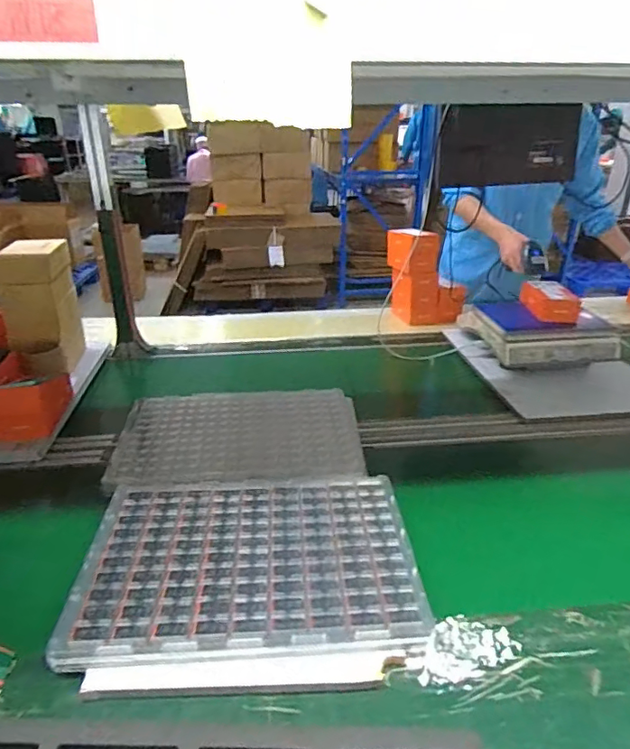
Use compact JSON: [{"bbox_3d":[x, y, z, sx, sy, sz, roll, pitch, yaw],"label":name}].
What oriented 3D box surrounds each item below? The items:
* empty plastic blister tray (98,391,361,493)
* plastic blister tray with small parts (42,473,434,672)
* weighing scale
[{"bbox_3d":[-0.149,0.112,1.036,0.465,0.015,0.337,-2,26,-3],"label":"empty plastic blister tray"},{"bbox_3d":[-0.093,0.254,0.746,0.449,0.022,0.306,-3,24,-3],"label":"plastic blister tray with small parts"},{"bbox_3d":[0.584,-0.116,1.402,0.303,0.097,0.305,-3,26,-5],"label":"weighing scale"}]

